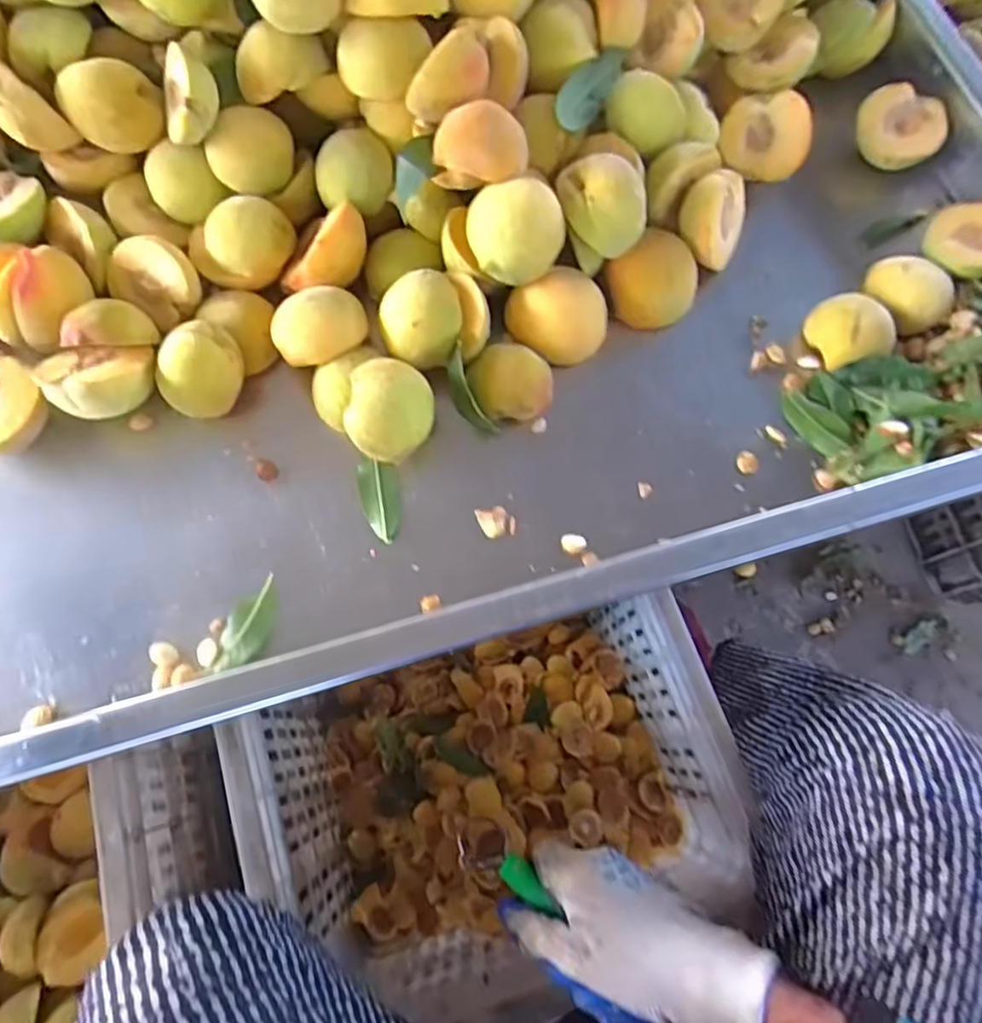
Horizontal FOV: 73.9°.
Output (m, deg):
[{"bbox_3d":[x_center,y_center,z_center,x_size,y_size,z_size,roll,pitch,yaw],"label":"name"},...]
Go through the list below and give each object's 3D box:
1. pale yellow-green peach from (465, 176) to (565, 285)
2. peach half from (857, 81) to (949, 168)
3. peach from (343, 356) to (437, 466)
[{"bbox_3d":[0.015,-0.173,0.407,0.058,0.055,0.048,2,72,0],"label":"pale yellow-green peach"},{"bbox_3d":[0.304,-0.285,0.488,0.061,0.029,0.052,31,101,10],"label":"peach half"},{"bbox_3d":[-0.062,-0.059,0.404,0.048,0.050,0.053,11,72,2],"label":"peach"}]

